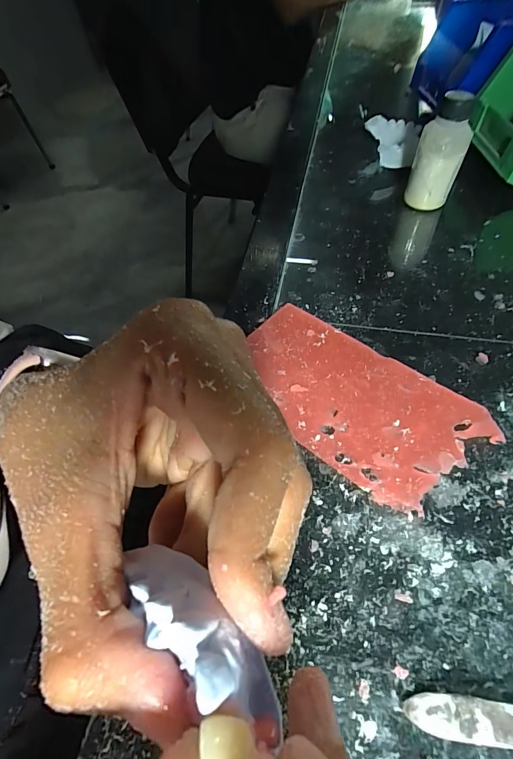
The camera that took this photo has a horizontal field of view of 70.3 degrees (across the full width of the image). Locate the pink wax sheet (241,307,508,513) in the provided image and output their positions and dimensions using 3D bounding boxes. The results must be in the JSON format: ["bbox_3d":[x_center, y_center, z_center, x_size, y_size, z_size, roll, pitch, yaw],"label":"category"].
[{"bbox_3d":[0.048,0.009,0.202,0.132,0.005,0.074,35,64,24],"label":"pink wax sheet"}]

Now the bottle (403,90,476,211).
[{"bbox_3d":[0.139,-0.169,0.279,0.033,0.077,0.030,18,59,16],"label":"bottle"}]

